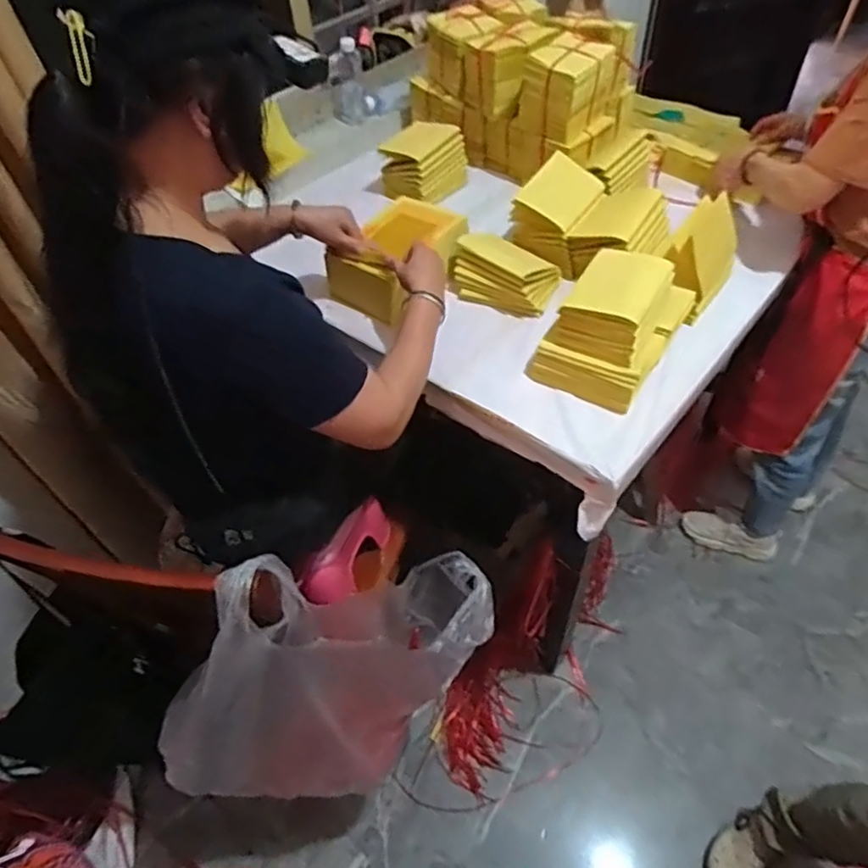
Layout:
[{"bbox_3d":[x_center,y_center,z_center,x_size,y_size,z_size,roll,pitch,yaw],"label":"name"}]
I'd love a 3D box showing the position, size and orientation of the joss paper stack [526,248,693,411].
[{"bbox_3d":[0.284,-0.175,0.973,0.165,0.163,0.223,28,57,25],"label":"joss paper stack"}]

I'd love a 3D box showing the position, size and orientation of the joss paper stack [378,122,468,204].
[{"bbox_3d":[-0.020,-0.595,1.335,0.130,0.133,0.175,28,57,25],"label":"joss paper stack"}]

